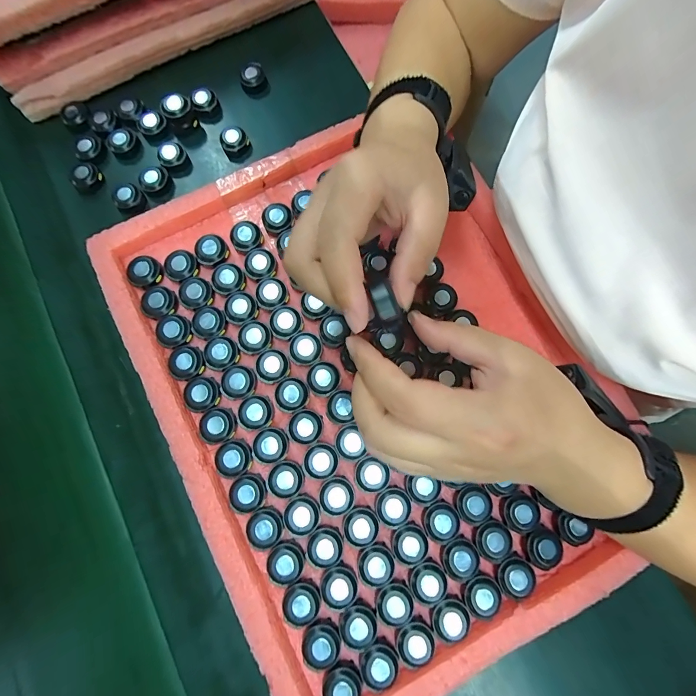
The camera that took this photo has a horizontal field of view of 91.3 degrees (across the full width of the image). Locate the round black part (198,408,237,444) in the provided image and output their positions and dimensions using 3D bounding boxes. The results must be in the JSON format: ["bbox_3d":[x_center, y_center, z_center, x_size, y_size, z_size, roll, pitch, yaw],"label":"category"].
[{"bbox_3d":[-0.110,0.066,0.287,0.030,0.009,0.027,-15,80,-1],"label":"round black part"}]

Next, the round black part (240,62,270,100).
[{"bbox_3d":[-0.105,-0.297,0.377,0.028,0.020,0.028,0,80,2],"label":"round black part"}]

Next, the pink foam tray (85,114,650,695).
[{"bbox_3d":[0.021,0.024,0.310,0.354,0.052,0.450,-27,80,-3],"label":"pink foam tray"}]

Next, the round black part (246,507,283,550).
[{"bbox_3d":[-0.067,0.144,0.272,0.028,0.009,0.028,0,80,2],"label":"round black part"}]

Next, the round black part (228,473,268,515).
[{"bbox_3d":[-0.082,0.119,0.277,0.028,0.008,0.028,0,80,2],"label":"round black part"}]

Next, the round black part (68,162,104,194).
[{"bbox_3d":[-0.270,-0.175,0.351,0.029,0.016,0.029,0,80,2],"label":"round black part"}]

